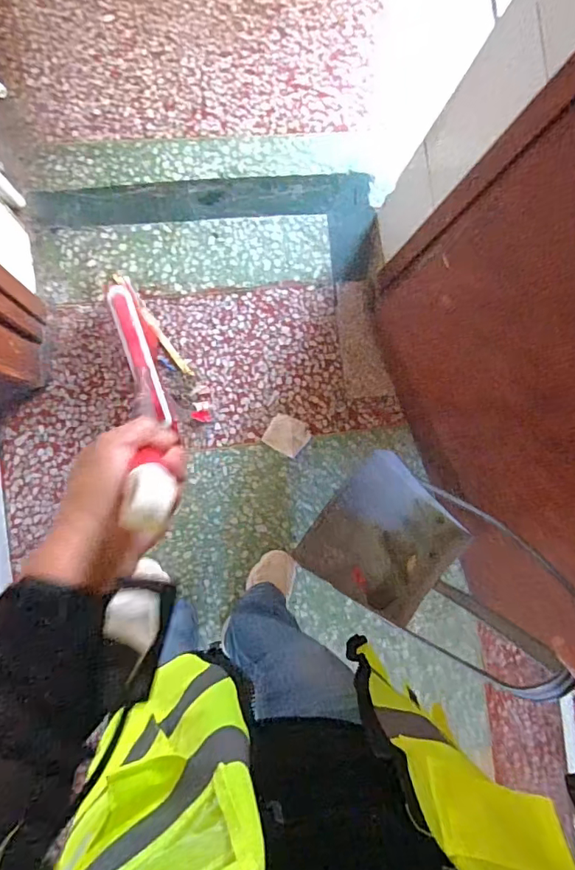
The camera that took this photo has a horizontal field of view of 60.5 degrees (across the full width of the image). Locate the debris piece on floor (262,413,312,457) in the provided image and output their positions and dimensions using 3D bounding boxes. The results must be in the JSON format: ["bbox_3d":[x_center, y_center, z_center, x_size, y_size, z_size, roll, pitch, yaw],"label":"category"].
[{"bbox_3d":[0.002,0.001,1.183,0.098,0.009,0.087,29,85,-7],"label":"debris piece on floor"}]

